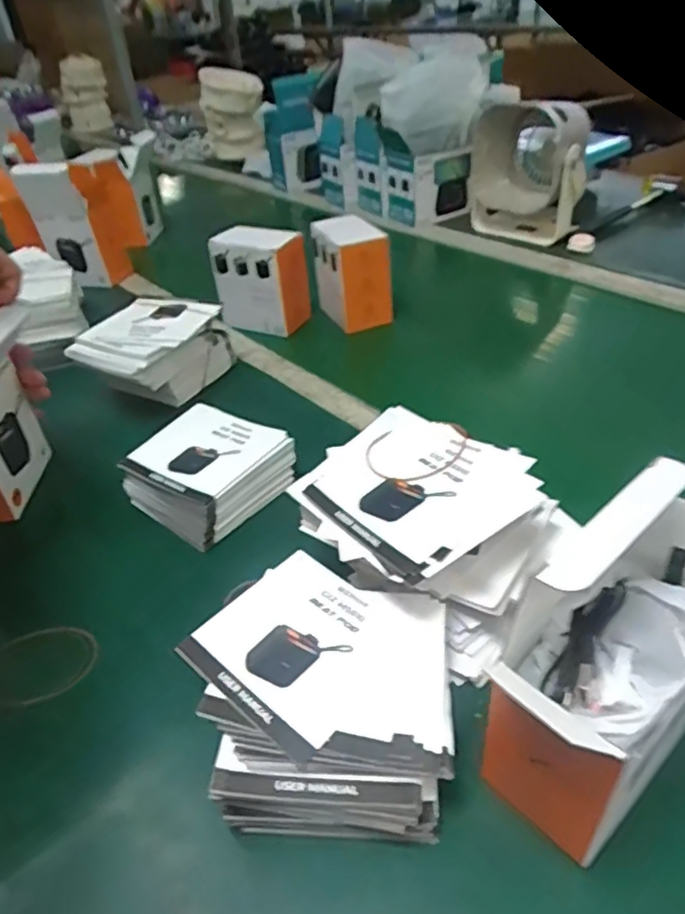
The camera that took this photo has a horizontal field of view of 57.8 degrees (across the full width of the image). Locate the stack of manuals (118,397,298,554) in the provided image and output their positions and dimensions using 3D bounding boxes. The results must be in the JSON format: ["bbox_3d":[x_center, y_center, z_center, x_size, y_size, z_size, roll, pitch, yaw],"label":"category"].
[{"bbox_3d":[-0.116,0.011,0.537,0.118,0.043,0.115,26,48,35],"label":"stack of manuals"}]

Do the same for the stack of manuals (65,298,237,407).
[{"bbox_3d":[-0.197,-0.109,0.667,0.103,0.080,0.151,18,44,29],"label":"stack of manuals"}]

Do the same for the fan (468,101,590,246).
[{"bbox_3d":[0.282,-0.428,0.930,0.113,0.171,0.164,-23,41,-20],"label":"fan"}]

